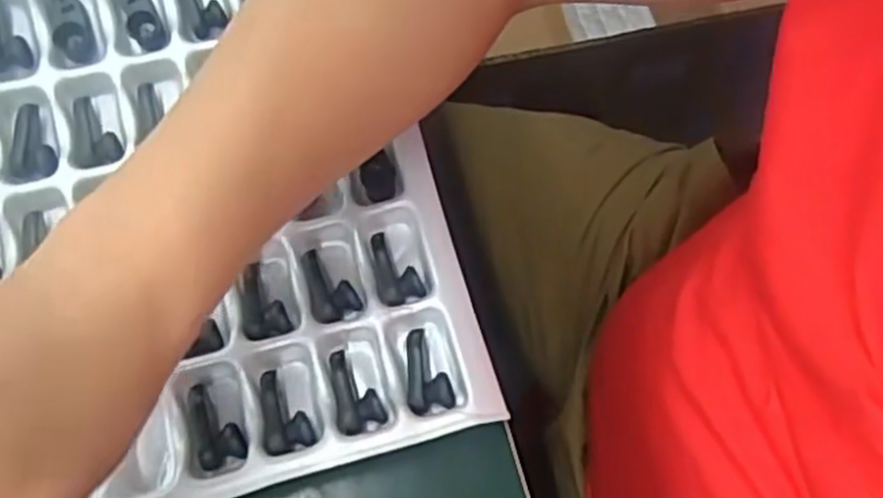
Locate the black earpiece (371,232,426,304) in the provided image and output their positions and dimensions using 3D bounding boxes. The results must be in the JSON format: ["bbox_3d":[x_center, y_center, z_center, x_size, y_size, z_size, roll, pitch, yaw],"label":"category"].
[{"bbox_3d":[-0.021,0.008,0.353,0.019,0.008,0.033,-17,66,-8],"label":"black earpiece"}]

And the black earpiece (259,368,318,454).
[{"bbox_3d":[-0.065,0.066,0.327,0.020,0.005,0.035,-10,65,-5],"label":"black earpiece"}]

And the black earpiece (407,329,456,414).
[{"bbox_3d":[-0.005,0.051,0.335,0.019,0.007,0.035,-3,65,-2],"label":"black earpiece"}]

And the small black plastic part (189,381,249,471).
[{"bbox_3d":[-0.092,0.071,0.325,0.018,0.008,0.035,-14,66,-6],"label":"small black plastic part"}]

